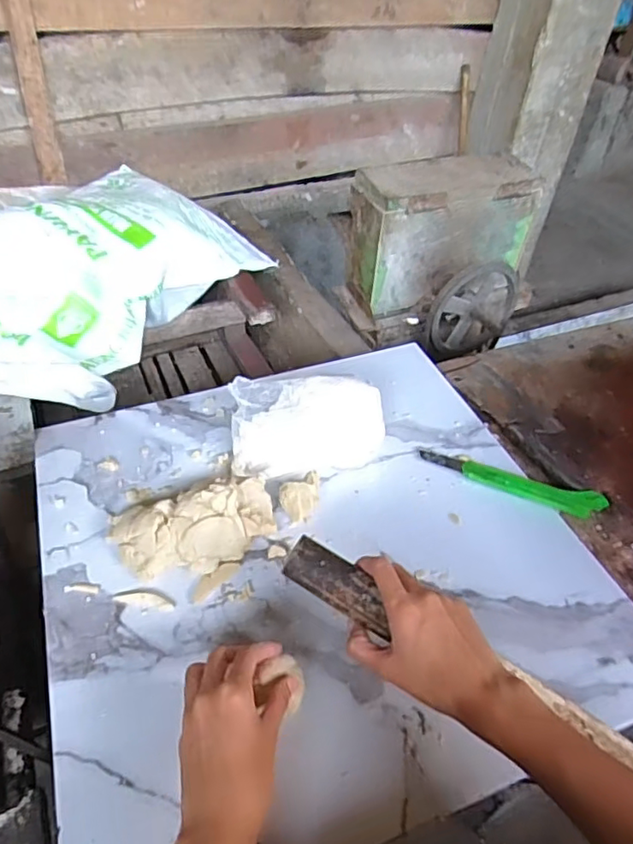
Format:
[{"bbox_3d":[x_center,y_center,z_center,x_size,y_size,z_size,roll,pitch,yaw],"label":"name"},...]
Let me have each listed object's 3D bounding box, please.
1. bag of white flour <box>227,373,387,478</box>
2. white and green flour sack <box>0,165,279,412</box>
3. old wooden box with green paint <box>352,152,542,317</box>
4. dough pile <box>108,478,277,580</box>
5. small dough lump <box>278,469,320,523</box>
[{"bbox_3d":[-0.008,0.003,0.620,0.163,0.084,0.070,-6,45,-12],"label":"bag of white flour"},{"bbox_3d":[-0.421,-0.285,1.083,0.416,0.192,0.661,22,46,16],"label":"white and green flour sack"},{"bbox_3d":[0.240,-0.385,1.151,0.345,0.226,0.171,-13,47,-19],"label":"old wooden box with green paint"},{"bbox_3d":[-0.116,0.095,0.540,0.158,0.062,0.076,-14,46,-2],"label":"dough pile"},{"bbox_3d":[-0.014,0.076,0.586,0.041,0.025,0.040,-12,47,-18],"label":"small dough lump"}]

